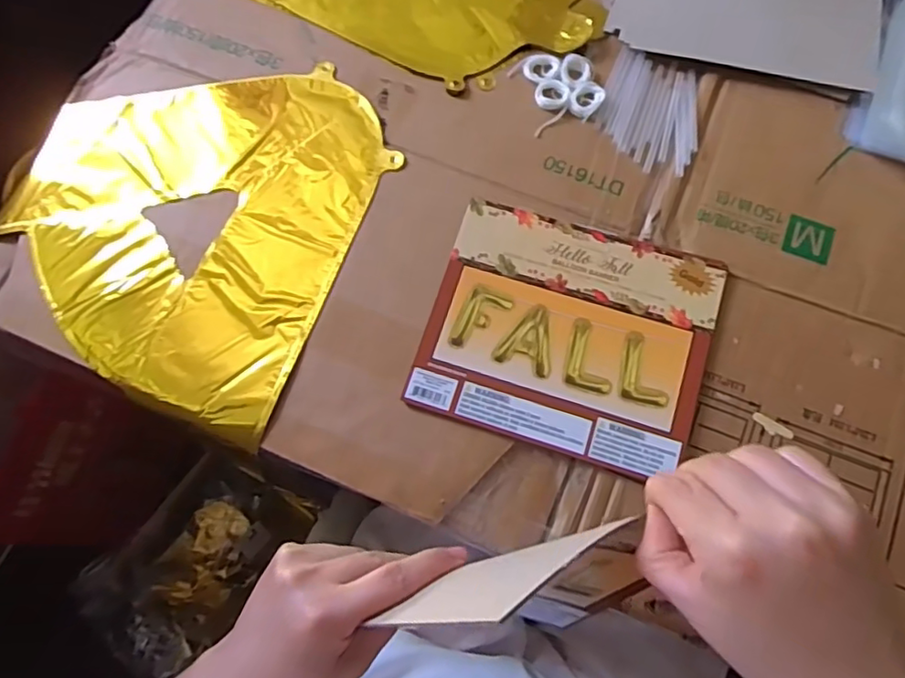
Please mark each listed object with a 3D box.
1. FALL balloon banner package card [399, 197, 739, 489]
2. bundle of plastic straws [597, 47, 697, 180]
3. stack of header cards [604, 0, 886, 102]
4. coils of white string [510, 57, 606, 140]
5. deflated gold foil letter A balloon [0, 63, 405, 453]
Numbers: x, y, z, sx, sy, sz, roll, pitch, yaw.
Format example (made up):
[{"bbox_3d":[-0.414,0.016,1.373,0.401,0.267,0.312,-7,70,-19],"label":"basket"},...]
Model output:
[{"bbox_3d":[0.081,-0.005,0.435,0.190,0.008,0.163,16,74,7],"label":"FALL balloon banner package card"},{"bbox_3d":[0.158,-0.181,0.488,0.076,0.004,0.097,18,74,8],"label":"bundle of plastic straws"},{"bbox_3d":[0.252,-0.296,0.517,0.204,0.012,0.170,17,74,7],"label":"stack of header cards"},{"bbox_3d":[0.085,-0.200,0.493,0.063,0.004,0.068,-14,72,-2],"label":"coils of white string"},{"bbox_3d":[-0.211,-0.100,0.482,0.281,0.021,0.274,21,74,9],"label":"deflated gold foil letter A balloon"}]

